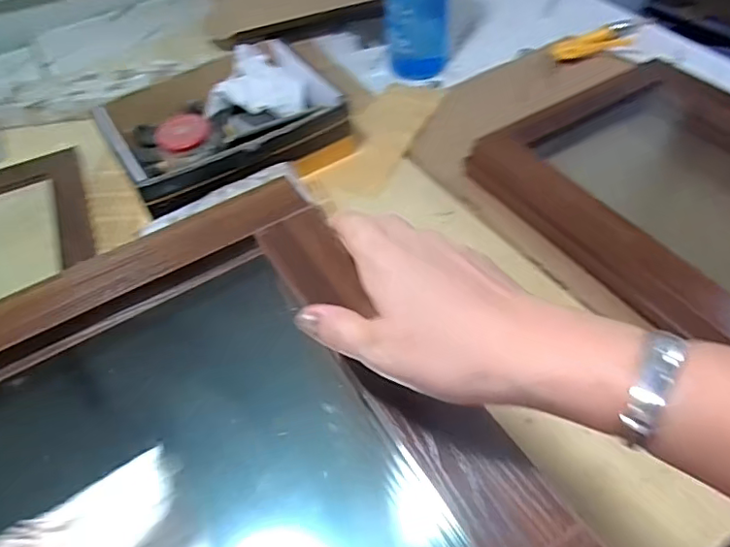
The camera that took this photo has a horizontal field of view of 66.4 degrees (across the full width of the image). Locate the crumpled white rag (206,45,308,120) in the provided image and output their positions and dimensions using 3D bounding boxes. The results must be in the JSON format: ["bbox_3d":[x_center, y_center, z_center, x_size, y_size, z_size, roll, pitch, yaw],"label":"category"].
[{"bbox_3d":[-0.162,-0.286,0.828,0.146,0.045,0.116,-3,51,3],"label":"crumpled white rag"}]

